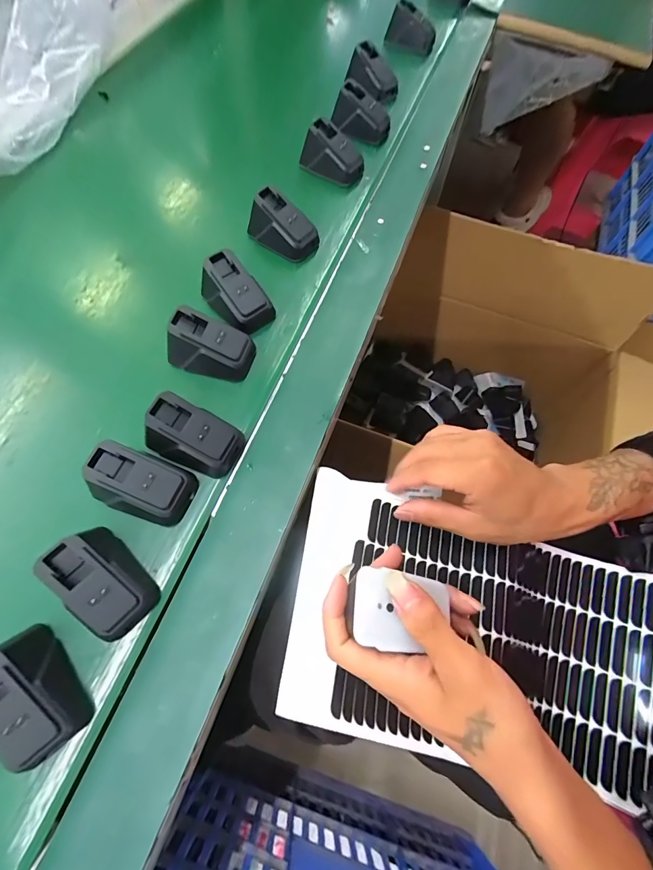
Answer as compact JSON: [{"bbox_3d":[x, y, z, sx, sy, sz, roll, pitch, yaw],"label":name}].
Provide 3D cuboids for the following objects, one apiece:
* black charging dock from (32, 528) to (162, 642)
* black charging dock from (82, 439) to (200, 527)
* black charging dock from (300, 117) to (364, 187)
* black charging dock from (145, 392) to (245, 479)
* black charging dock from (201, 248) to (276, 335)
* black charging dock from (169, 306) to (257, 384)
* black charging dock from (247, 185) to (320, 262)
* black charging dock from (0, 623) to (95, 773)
[{"bbox_3d":[-0.141,0.090,0.247,0.042,0.040,0.067,-40,73,-18],"label":"black charging dock"},{"bbox_3d":[-0.130,0.034,0.269,0.062,0.037,0.042,16,66,5],"label":"black charging dock"},{"bbox_3d":[0.008,-0.316,0.437,0.068,0.039,0.039,34,69,13],"label":"black charging dock"},{"bbox_3d":[-0.098,0.002,0.288,0.064,0.042,0.042,18,66,6],"label":"black charging dock"},{"bbox_3d":[-0.078,-0.126,0.341,0.065,0.039,0.043,42,71,15],"label":"black charging dock"},{"bbox_3d":[-0.095,-0.074,0.321,0.068,0.038,0.036,12,66,3],"label":"black charging dock"},{"bbox_3d":[-0.043,-0.208,0.385,0.067,0.041,0.037,34,69,12],"label":"black charging dock"},{"bbox_3d":[-0.170,0.146,0.218,0.036,0.043,0.066,-34,71,-16],"label":"black charging dock"}]

